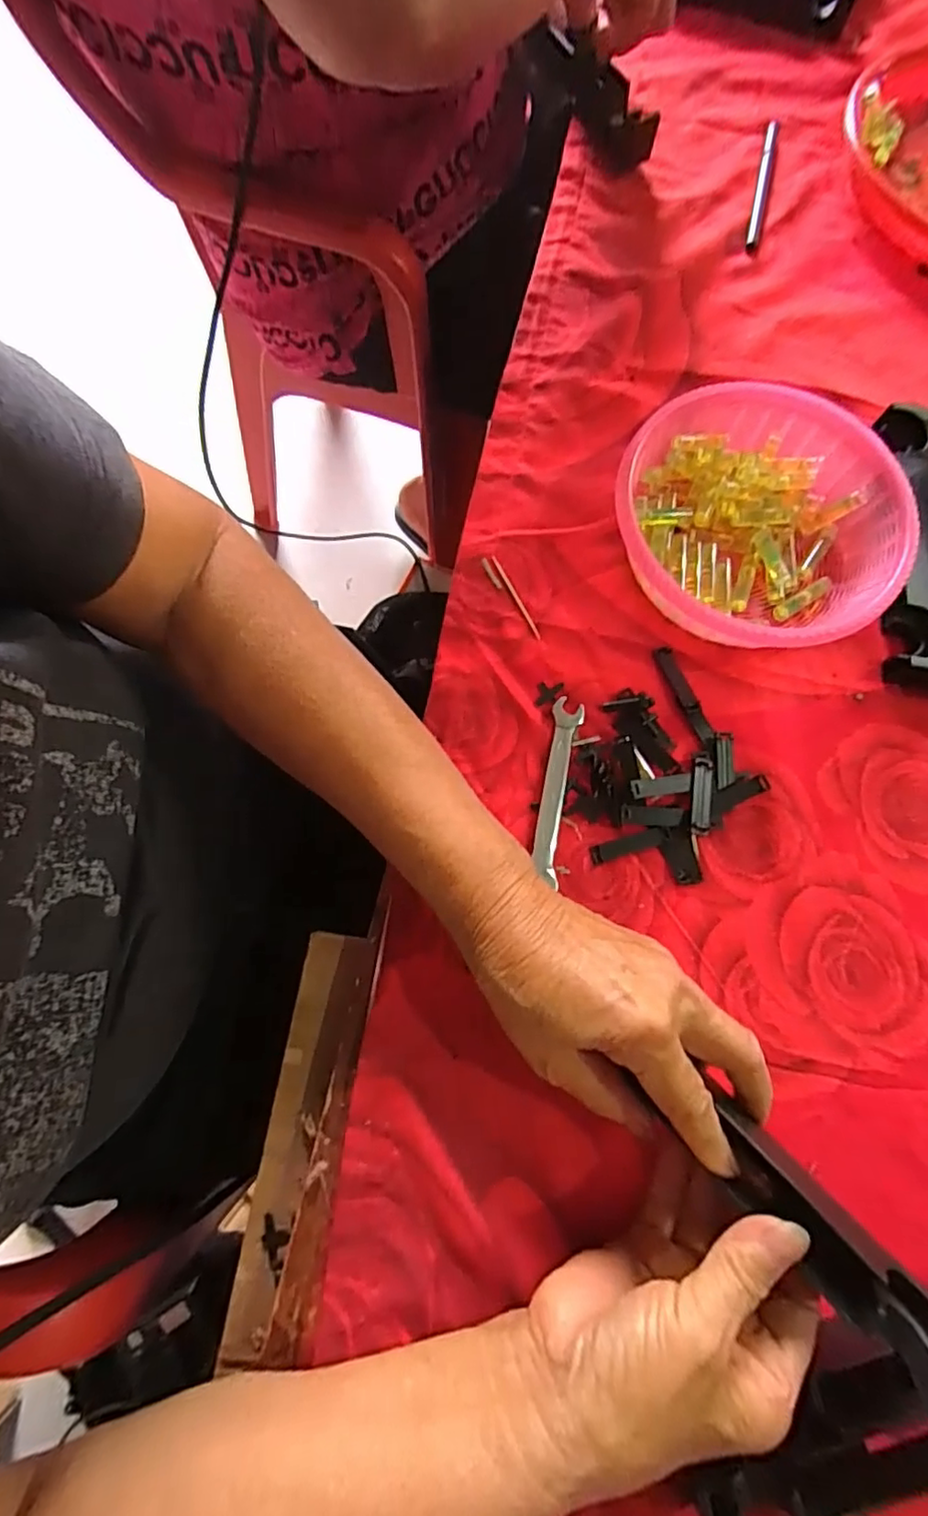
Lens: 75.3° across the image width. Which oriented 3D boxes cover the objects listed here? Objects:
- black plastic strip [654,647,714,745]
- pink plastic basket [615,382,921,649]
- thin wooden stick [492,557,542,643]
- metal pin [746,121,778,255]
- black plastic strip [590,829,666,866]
[{"bbox_3d":[0.134,-0.038,0.364,0.011,0.004,0.065,-21,77,-7],"label":"black plastic strip"},{"bbox_3d":[0.176,-0.140,0.371,0.164,0.051,0.164,9,75,1],"label":"pink plastic basket"},{"bbox_3d":[0.033,-0.100,0.373,0.004,0.004,0.061,-26,77,-9],"label":"thin wooden stick"},{"bbox_3d":[0.240,-0.461,0.483,0.010,0.004,0.148,15,75,2],"label":"metal pin"},{"bbox_3d":[0.092,0.049,0.338,0.043,0.004,0.010,-15,76,-6],"label":"black plastic strip"}]

